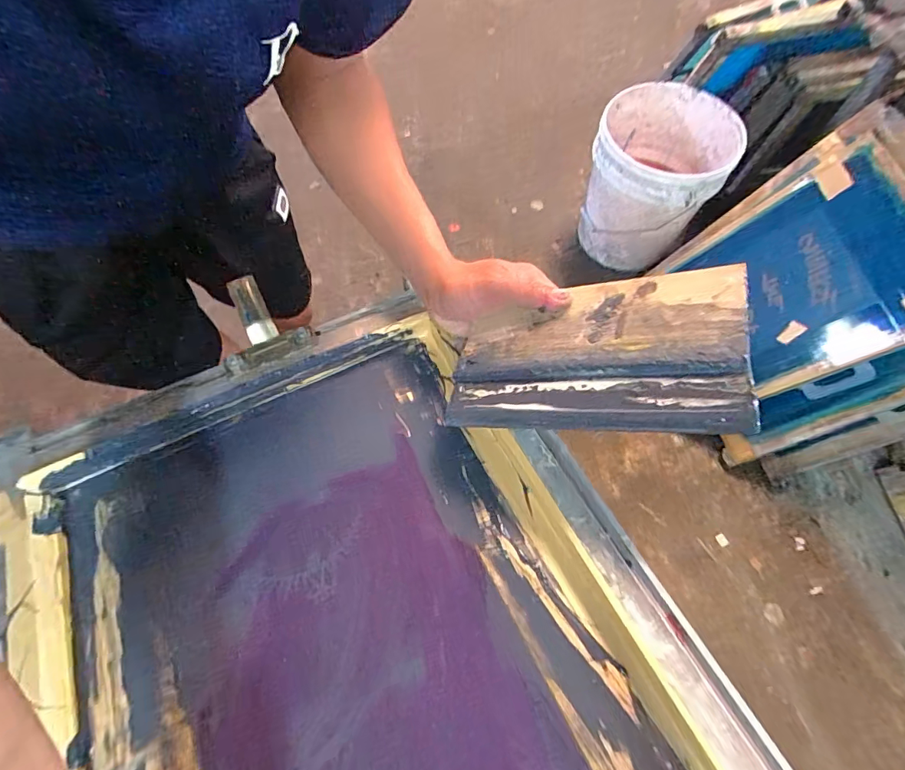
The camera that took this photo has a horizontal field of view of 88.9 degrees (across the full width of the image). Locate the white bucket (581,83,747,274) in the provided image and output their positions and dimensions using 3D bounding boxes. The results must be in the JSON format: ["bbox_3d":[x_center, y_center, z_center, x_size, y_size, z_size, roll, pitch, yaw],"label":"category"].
[{"bbox_3d":[0.522,-0.532,1.249,0.302,0.367,0.312,0,66,-1],"label":"white bucket"}]

